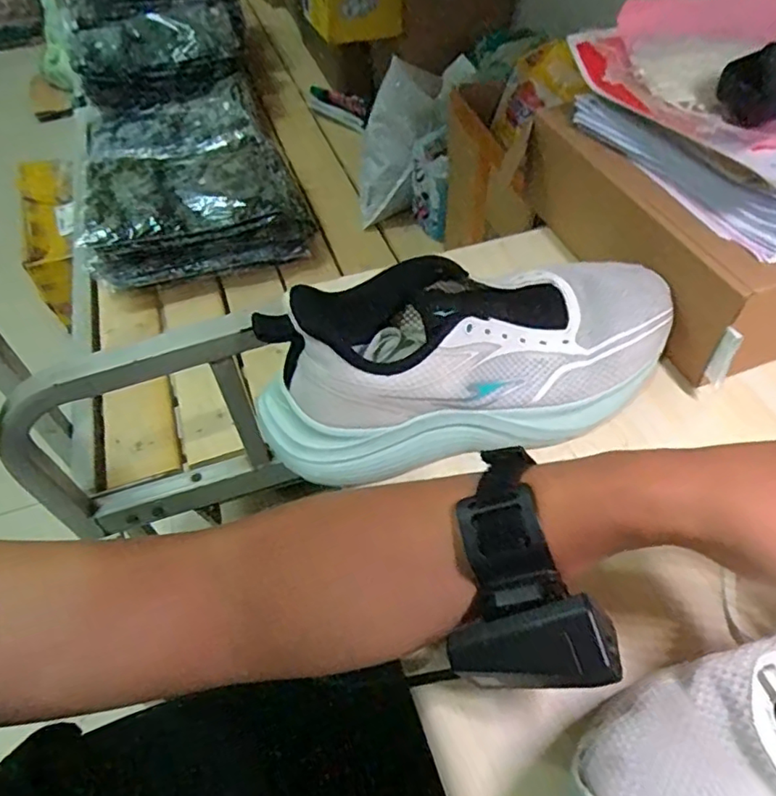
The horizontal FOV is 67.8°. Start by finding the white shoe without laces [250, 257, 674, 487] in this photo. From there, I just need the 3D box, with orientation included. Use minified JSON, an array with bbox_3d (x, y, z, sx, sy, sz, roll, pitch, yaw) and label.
[{"bbox_3d":[0.055,-0.033,0.350,0.269,0.102,0.092,-15,52,-9],"label":"white shoe without laces"}]

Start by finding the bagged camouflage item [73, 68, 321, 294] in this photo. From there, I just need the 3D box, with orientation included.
[{"bbox_3d":[-0.405,-0.449,1.147,0.373,0.108,0.612,-17,52,-11],"label":"bagged camouflage item"}]

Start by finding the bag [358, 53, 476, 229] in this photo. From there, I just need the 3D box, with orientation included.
[{"bbox_3d":[0.014,-0.463,1.033,0.085,0.314,0.130,-3,43,-41],"label":"bag"}]

